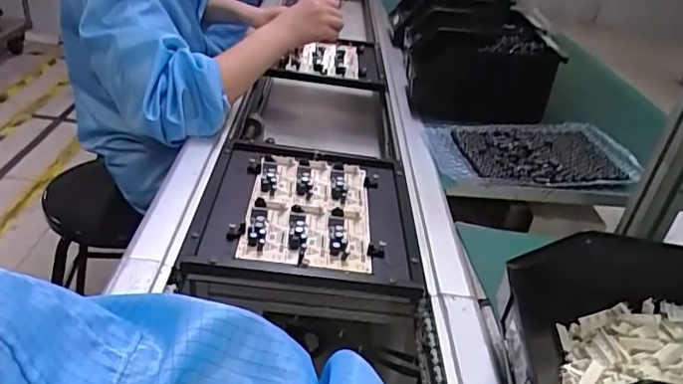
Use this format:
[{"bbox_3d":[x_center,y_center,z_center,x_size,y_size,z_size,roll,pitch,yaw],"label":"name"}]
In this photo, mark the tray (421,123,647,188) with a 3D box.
[{"bbox_3d":[0.246,-0.048,0.720,0.259,0.029,0.137,2,36,-10],"label":"tray"}]

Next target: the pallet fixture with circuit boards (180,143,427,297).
[{"bbox_3d":[-0.036,0.020,0.613,0.225,0.035,0.219,6,35,-5],"label":"pallet fixture with circuit boards"}]

